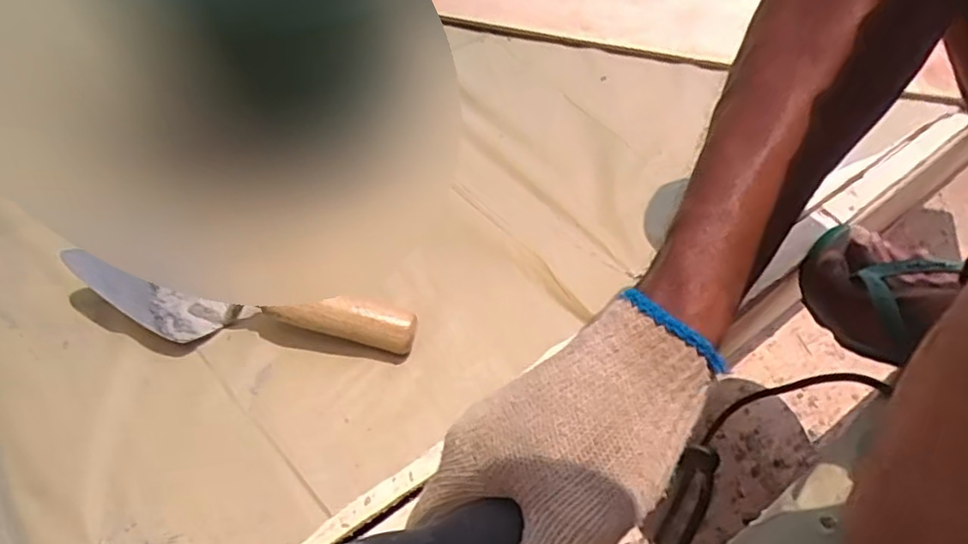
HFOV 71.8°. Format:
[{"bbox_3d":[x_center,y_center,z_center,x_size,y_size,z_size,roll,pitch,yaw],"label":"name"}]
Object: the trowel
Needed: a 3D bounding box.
[{"bbox_3d":[-0.186,0.034,0.514,0.265,0.047,0.044,8,53,1],"label":"trowel"}]

